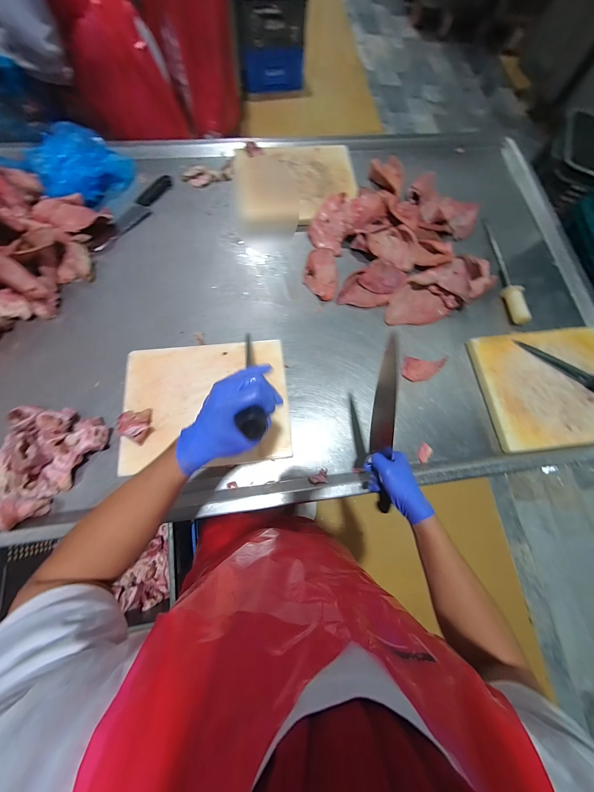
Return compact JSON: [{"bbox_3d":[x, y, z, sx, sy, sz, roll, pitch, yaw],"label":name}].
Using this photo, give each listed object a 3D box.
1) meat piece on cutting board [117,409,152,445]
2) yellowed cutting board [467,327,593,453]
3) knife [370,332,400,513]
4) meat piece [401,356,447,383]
[{"bbox_3d":[-0.352,0.064,0.590,0.059,0.053,0.074,-11,74,-9],"label":"meat piece on cutting board"},{"bbox_3d":[0.674,-0.030,0.699,0.385,0.030,0.302,-5,73,-7],"label":"yellowed cutting board"},{"bbox_3d":[0.148,0.073,0.475,0.033,0.031,0.348,-8,117,-5],"label":"knife"},{"bbox_3d":[0.339,-0.074,0.723,0.127,0.008,0.066,-3,73,-6],"label":"meat piece"}]

